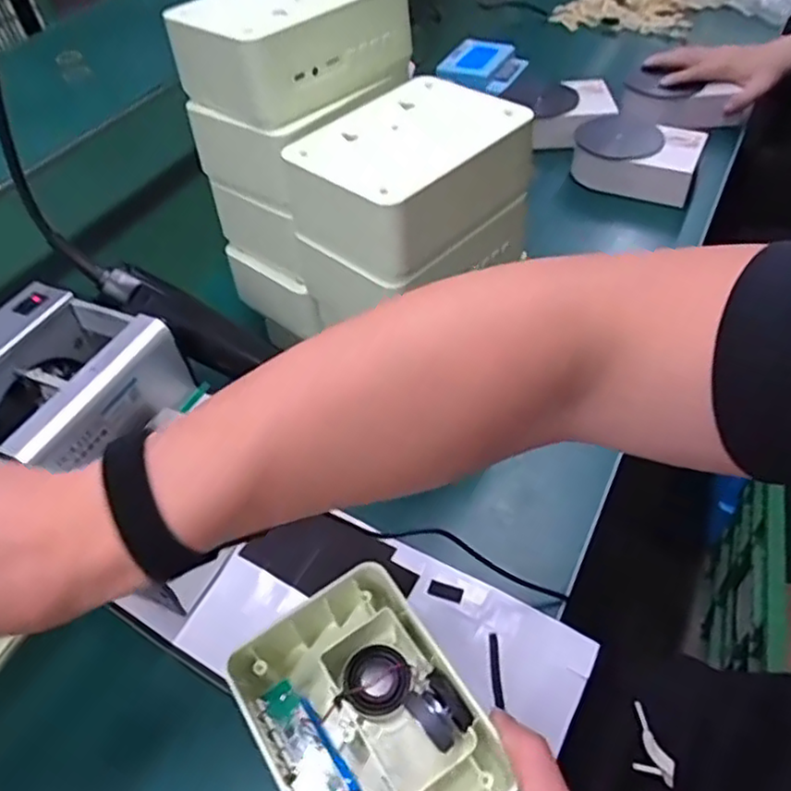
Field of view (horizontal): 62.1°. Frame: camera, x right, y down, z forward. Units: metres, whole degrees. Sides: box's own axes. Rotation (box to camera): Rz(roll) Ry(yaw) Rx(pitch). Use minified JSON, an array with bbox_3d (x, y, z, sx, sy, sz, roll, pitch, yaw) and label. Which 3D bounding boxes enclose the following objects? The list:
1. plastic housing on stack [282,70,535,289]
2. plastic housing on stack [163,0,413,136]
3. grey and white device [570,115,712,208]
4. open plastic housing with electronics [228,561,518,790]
[{"bbox_3d":[0.011,-0.145,0.433,0.112,0.059,0.136,31,58,29],"label":"plastic housing on stack"},{"bbox_3d":[-0.066,-0.245,0.446,0.098,0.062,0.139,34,60,30],"label":"plastic housing on stack"},{"bbox_3d":[0.279,-0.280,0.759,0.134,0.049,0.103,18,53,21],"label":"grey and white device"},{"bbox_3d":[-0.016,0.178,0.362,0.105,0.052,0.139,-28,51,-17],"label":"open plastic housing with electronics"}]

